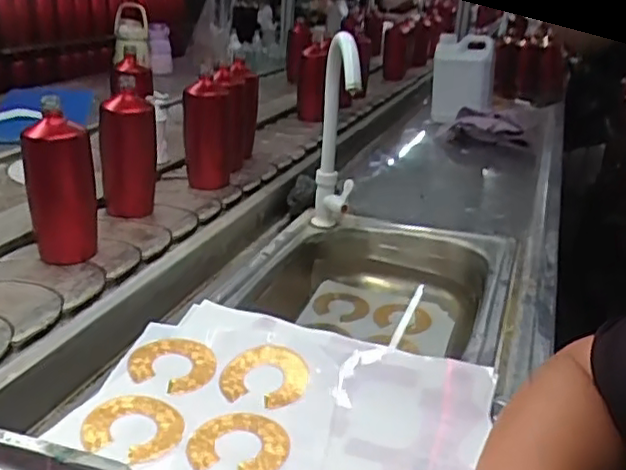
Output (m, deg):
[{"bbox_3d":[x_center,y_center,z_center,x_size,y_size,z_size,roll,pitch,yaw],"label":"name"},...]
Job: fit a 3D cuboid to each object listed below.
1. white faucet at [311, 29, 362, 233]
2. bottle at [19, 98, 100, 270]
[{"bbox_3d":[0.035,-0.139,0.929,0.049,0.337,0.078,1,53,-3],"label":"white faucet"},{"bbox_3d":[-0.335,-0.068,0.872,0.078,0.224,0.076,-5,24,-17],"label":"bottle"}]

